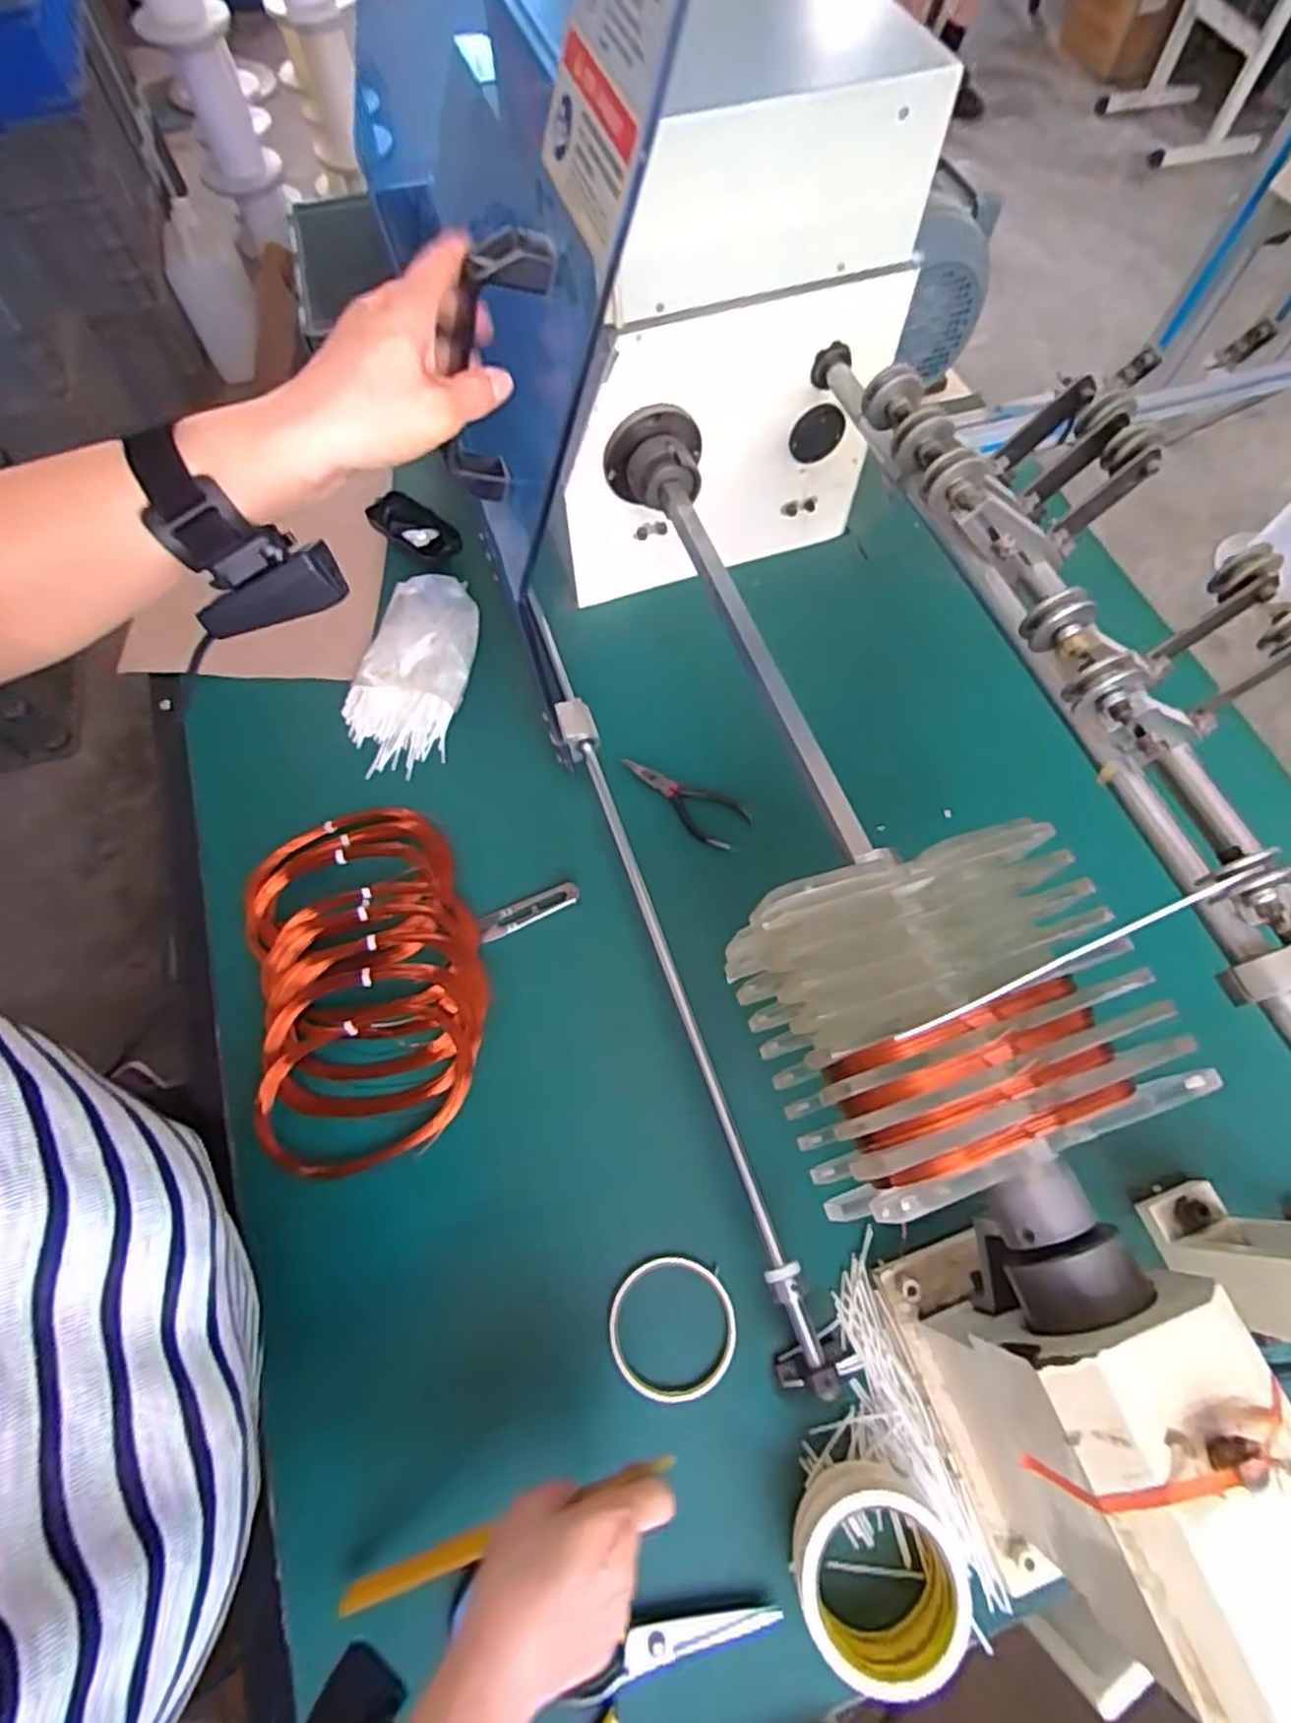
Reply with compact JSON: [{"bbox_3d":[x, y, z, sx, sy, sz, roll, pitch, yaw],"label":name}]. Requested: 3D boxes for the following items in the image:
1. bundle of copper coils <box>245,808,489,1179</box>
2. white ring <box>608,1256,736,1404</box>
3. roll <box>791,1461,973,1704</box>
[{"bbox_3d":[-0.228,0.088,0.601,0.178,0.046,0.298,-16,67,-6],"label":"bundle of copper coils"},{"bbox_3d":[0.019,0.324,0.507,0.086,0.019,0.085,0,67,1],"label":"white ring"},{"bbox_3d":[0.137,0.425,0.438,0.094,0.052,0.091,-20,68,-8],"label":"roll"}]

